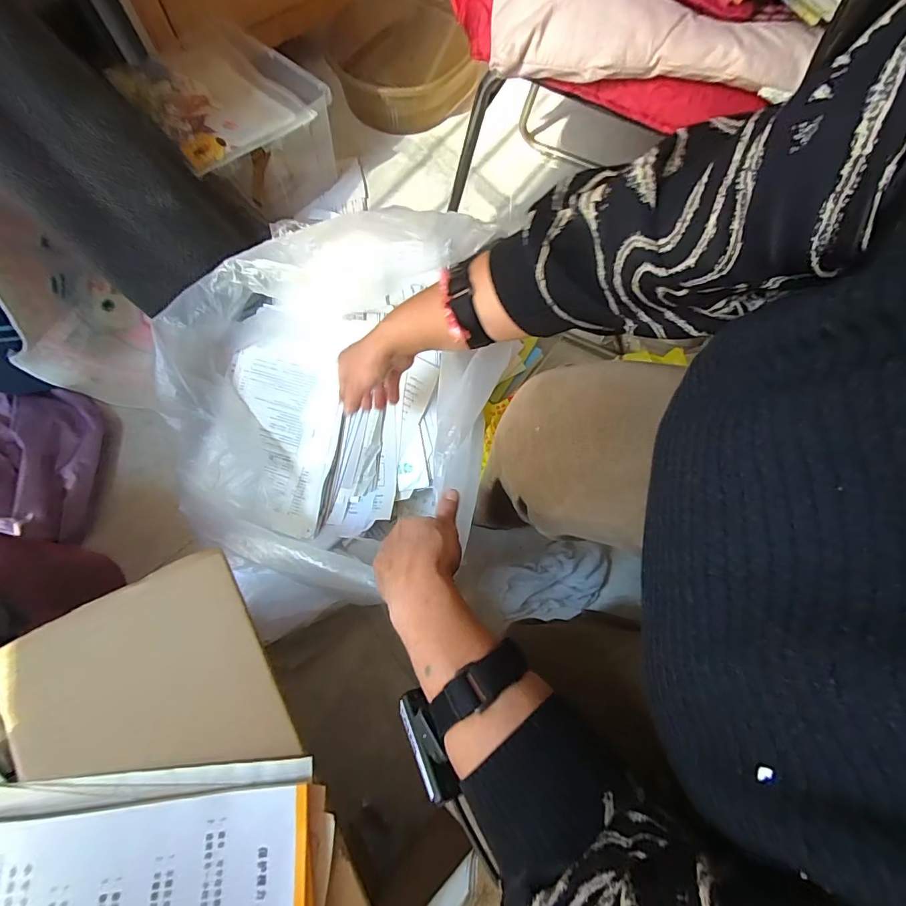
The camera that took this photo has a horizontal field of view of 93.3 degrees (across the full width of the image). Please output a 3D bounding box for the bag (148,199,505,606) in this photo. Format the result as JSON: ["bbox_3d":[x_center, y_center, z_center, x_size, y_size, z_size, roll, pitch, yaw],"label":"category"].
[{"bbox_3d":[-0.193,-0.056,0.603,0.438,0.254,0.449,-3,73,-3],"label":"bag"}]

